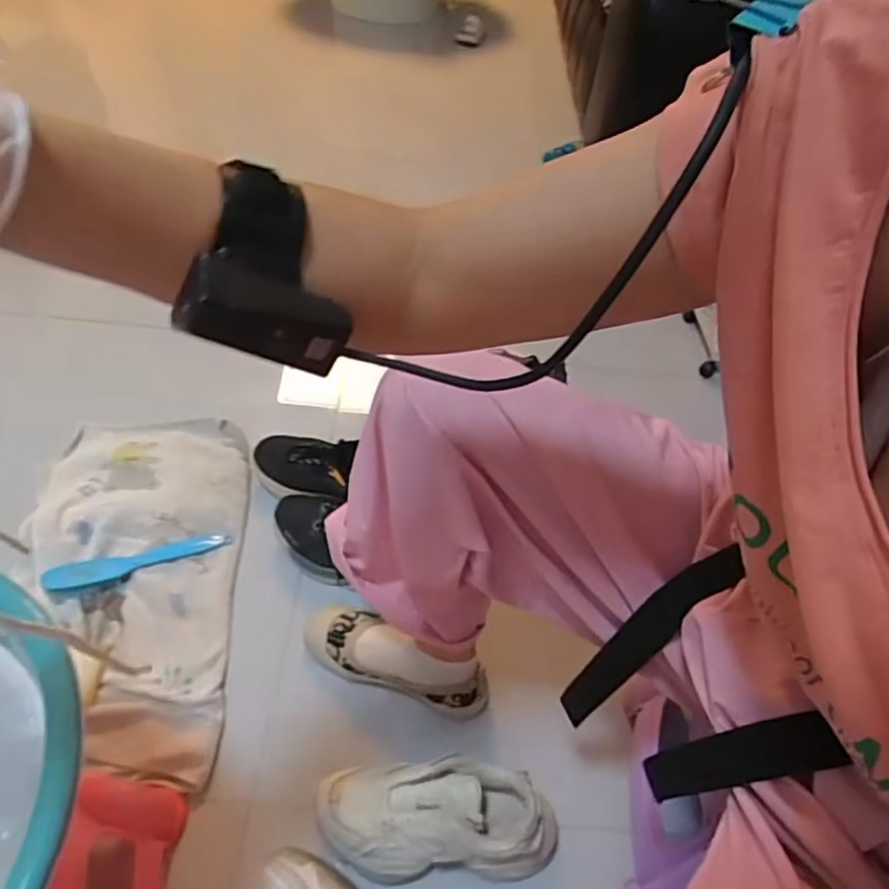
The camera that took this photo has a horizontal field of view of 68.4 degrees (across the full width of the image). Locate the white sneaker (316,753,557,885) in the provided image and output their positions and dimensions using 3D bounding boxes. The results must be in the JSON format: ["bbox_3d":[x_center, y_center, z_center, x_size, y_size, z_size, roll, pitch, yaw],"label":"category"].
[{"bbox_3d":[-0.006,0.393,0.683,0.247,0.108,0.090,4,48,-3],"label":"white sneaker"}]

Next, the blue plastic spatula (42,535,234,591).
[{"bbox_3d":[-0.409,0.153,0.881,0.227,0.020,0.037,-14,52,-18],"label":"blue plastic spatula"}]

